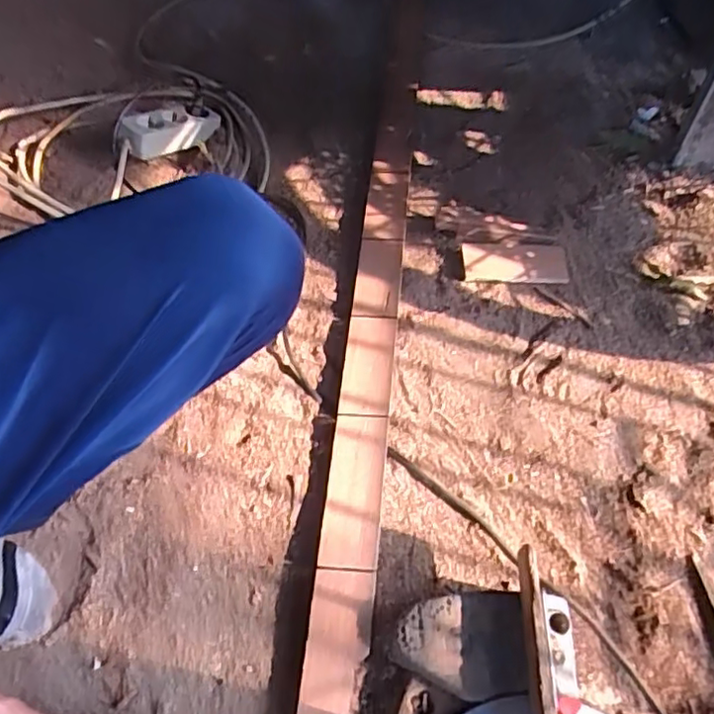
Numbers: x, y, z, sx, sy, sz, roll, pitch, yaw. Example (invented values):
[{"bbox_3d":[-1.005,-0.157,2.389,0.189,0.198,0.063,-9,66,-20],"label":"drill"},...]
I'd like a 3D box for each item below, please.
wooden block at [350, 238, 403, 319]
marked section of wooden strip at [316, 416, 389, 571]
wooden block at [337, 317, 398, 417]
[{"bbox_3d":[0.026,-0.094,0.775,0.053,0.014,0.120,4,57,5],"label":"wooden block"},{"bbox_3d":[-0.002,0.131,0.625,0.053,0.018,0.153,4,57,5],"label":"marked section of wooden strip"},{"bbox_3d":[0.013,0.009,0.709,0.053,0.021,0.129,4,57,5],"label":"wooden block"}]

